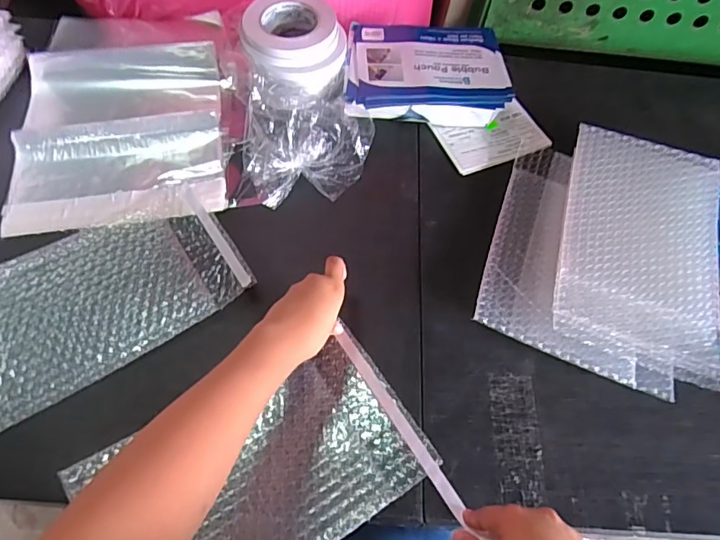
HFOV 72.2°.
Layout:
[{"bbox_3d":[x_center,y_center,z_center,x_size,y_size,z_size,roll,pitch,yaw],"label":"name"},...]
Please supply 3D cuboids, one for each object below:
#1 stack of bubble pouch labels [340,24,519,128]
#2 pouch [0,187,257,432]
[{"bbox_3d":[0.093,-0.287,0.725,0.230,0.047,0.170,-3,62,-6],"label":"stack of bubble pouch labels"},{"bbox_3d":[-0.286,0.022,0.548,0.294,0.015,0.179,-30,67,-18],"label":"pouch"}]

